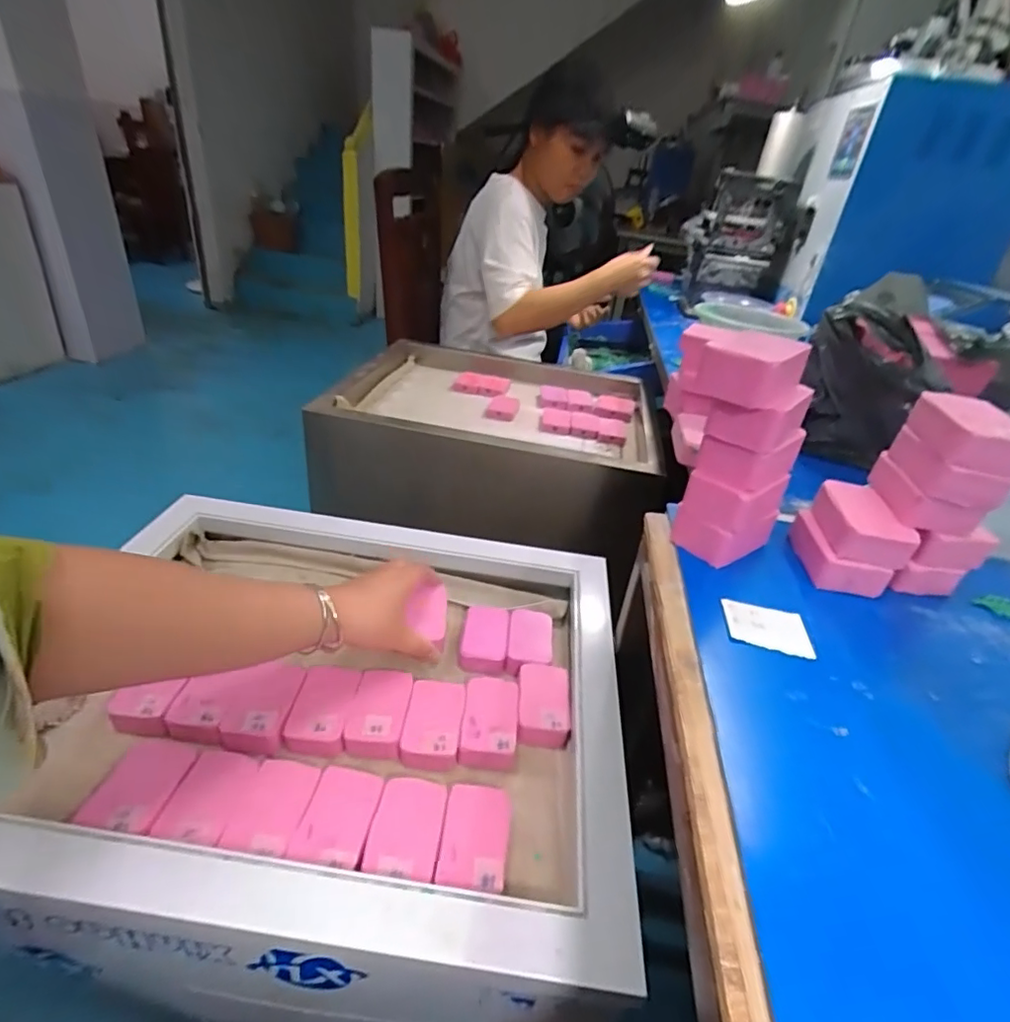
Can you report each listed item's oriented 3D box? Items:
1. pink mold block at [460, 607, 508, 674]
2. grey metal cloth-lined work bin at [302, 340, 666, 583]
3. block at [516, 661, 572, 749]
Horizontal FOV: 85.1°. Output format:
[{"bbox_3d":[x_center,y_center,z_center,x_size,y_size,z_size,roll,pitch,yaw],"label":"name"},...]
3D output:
[{"bbox_3d":[-0.020,0.125,0.560,0.045,0.023,0.078,7,32,-1],"label":"pink mold block"},{"bbox_3d":[-0.015,-0.138,0.935,0.478,0.133,0.408,9,32,2],"label":"grey metal cloth-lined work bin"},{"bbox_3d":[0.034,0.173,0.496,0.046,0.022,0.072,6,32,-2],"label":"block"}]

